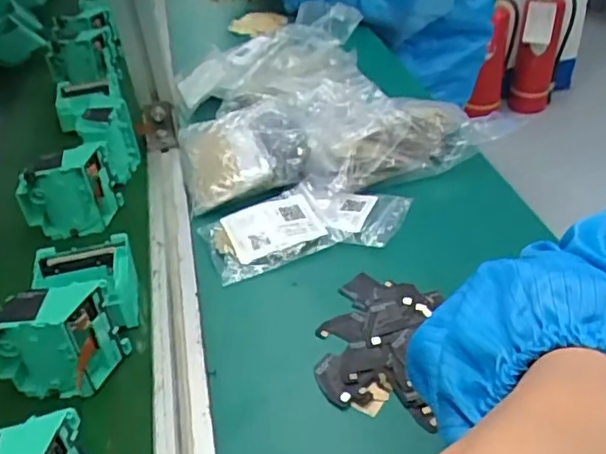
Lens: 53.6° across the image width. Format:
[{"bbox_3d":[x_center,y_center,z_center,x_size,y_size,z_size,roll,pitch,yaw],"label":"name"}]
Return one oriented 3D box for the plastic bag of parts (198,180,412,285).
[{"bbox_3d":[0.005,-0.005,0.532,0.181,0.022,0.088,-12,39,-9],"label":"plastic bag of parts"}]

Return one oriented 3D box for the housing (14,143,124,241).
[{"bbox_3d":[-0.212,-0.033,0.544,0.082,0.076,0.036,-19,40,-17],"label":"housing"}]

